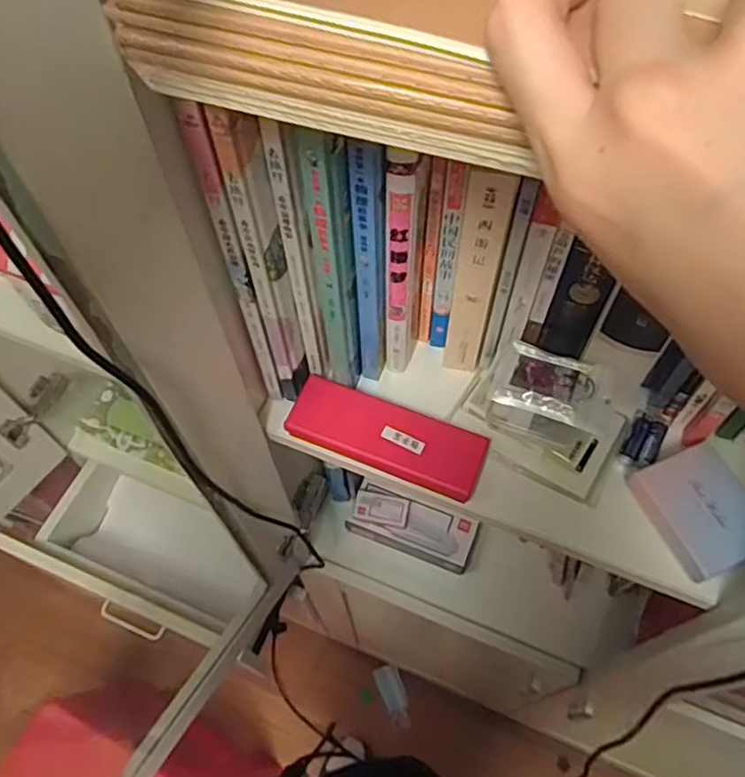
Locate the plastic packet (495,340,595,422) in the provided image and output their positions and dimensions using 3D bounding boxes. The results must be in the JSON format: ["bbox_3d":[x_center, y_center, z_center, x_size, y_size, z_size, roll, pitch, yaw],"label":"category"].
[{"bbox_3d":[0.140,-0.006,0.519,0.070,0.013,0.061,21,63,13],"label":"plastic packet"}]

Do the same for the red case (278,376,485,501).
[{"bbox_3d":[0.011,0.038,0.528,0.158,0.019,0.053,19,63,12],"label":"red case"}]

